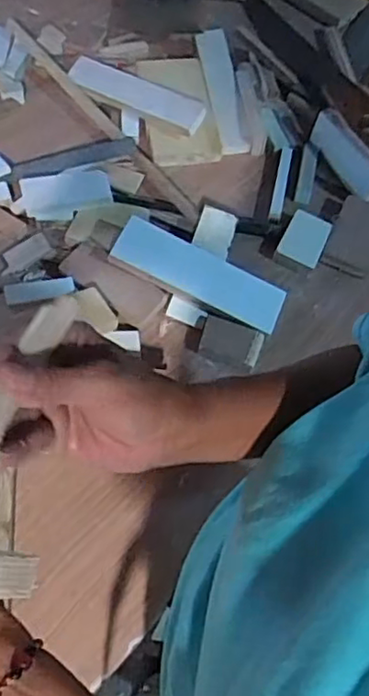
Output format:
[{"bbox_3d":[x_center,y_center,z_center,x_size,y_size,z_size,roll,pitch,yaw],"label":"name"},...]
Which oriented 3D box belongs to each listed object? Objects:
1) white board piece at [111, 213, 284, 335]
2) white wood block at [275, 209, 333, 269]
[{"bbox_3d":[0.018,-0.083,0.709,0.195,0.009,0.059,26,74,-1],"label":"white board piece"},{"bbox_3d":[0.148,-0.135,0.772,0.050,0.008,0.078,25,62,7],"label":"white wood block"}]

